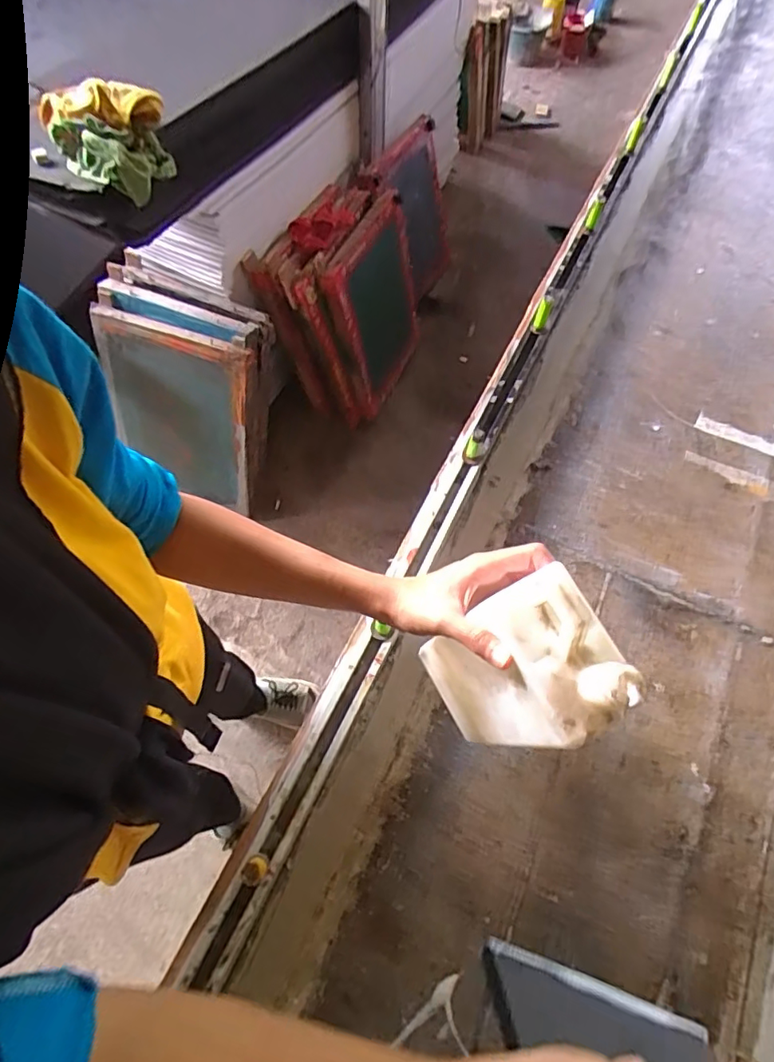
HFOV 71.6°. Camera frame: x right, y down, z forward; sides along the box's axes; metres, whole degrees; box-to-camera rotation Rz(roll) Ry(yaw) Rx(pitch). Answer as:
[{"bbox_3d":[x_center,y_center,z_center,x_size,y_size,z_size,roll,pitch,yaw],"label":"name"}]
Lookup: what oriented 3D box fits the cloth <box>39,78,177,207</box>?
[{"bbox_3d":[-0.456,-0.654,0.881,0.171,0.090,0.229,-25,68,-14],"label":"cloth"}]

